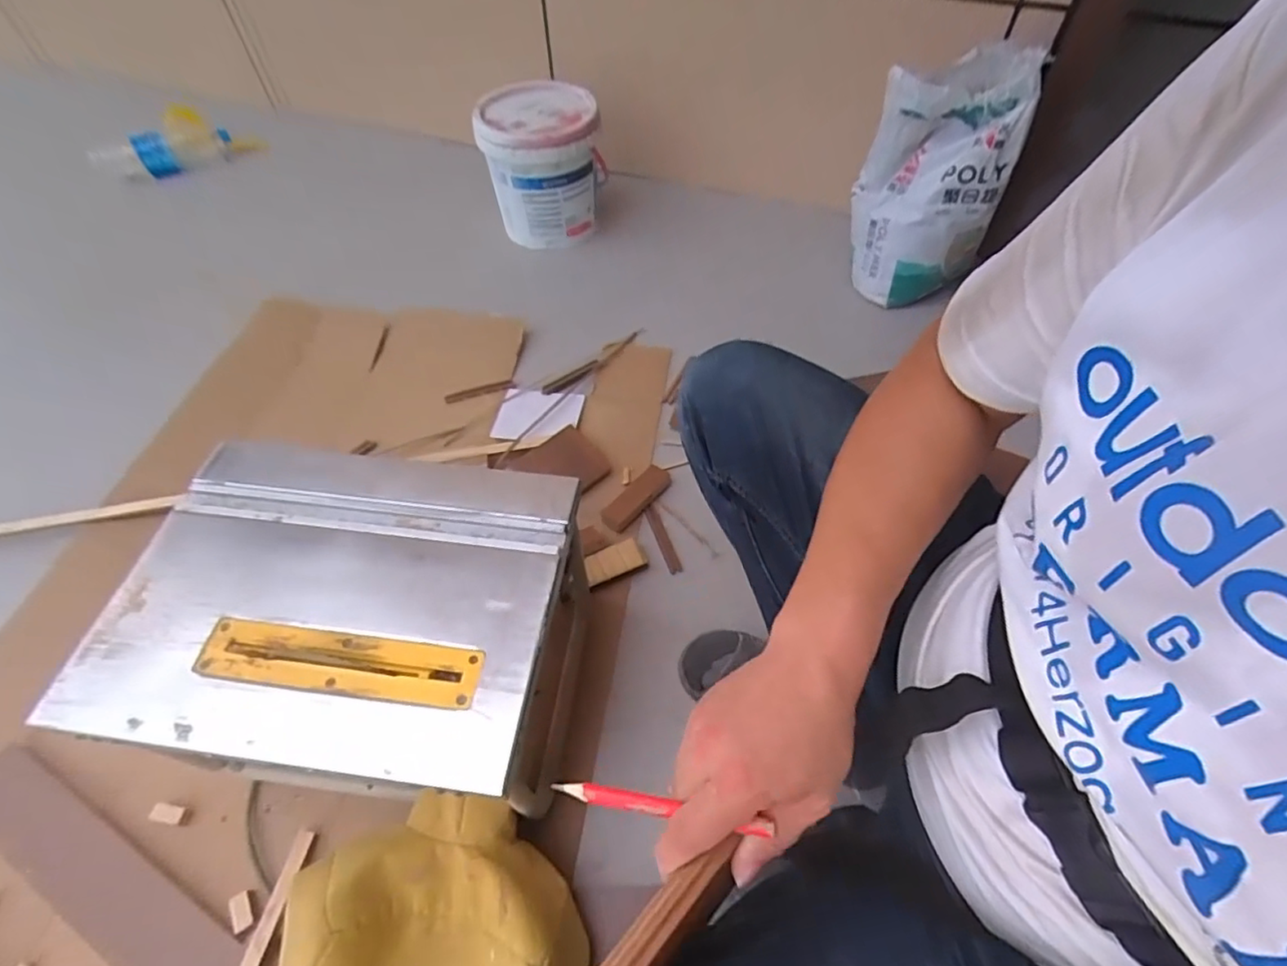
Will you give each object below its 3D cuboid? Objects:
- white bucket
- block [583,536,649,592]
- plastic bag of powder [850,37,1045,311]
[{"bbox_3d":[-0.203,-0.664,1.249,0.228,0.238,0.210,0,54,0],"label":"white bucket"},{"bbox_3d":[-0.043,0.113,0.865,0.093,0.015,0.051,-24,58,-16],"label":"block"},{"bbox_3d":[0.517,-0.552,1.101,0.196,0.383,0.182,-4,55,-3],"label":"plastic bag of powder"}]

